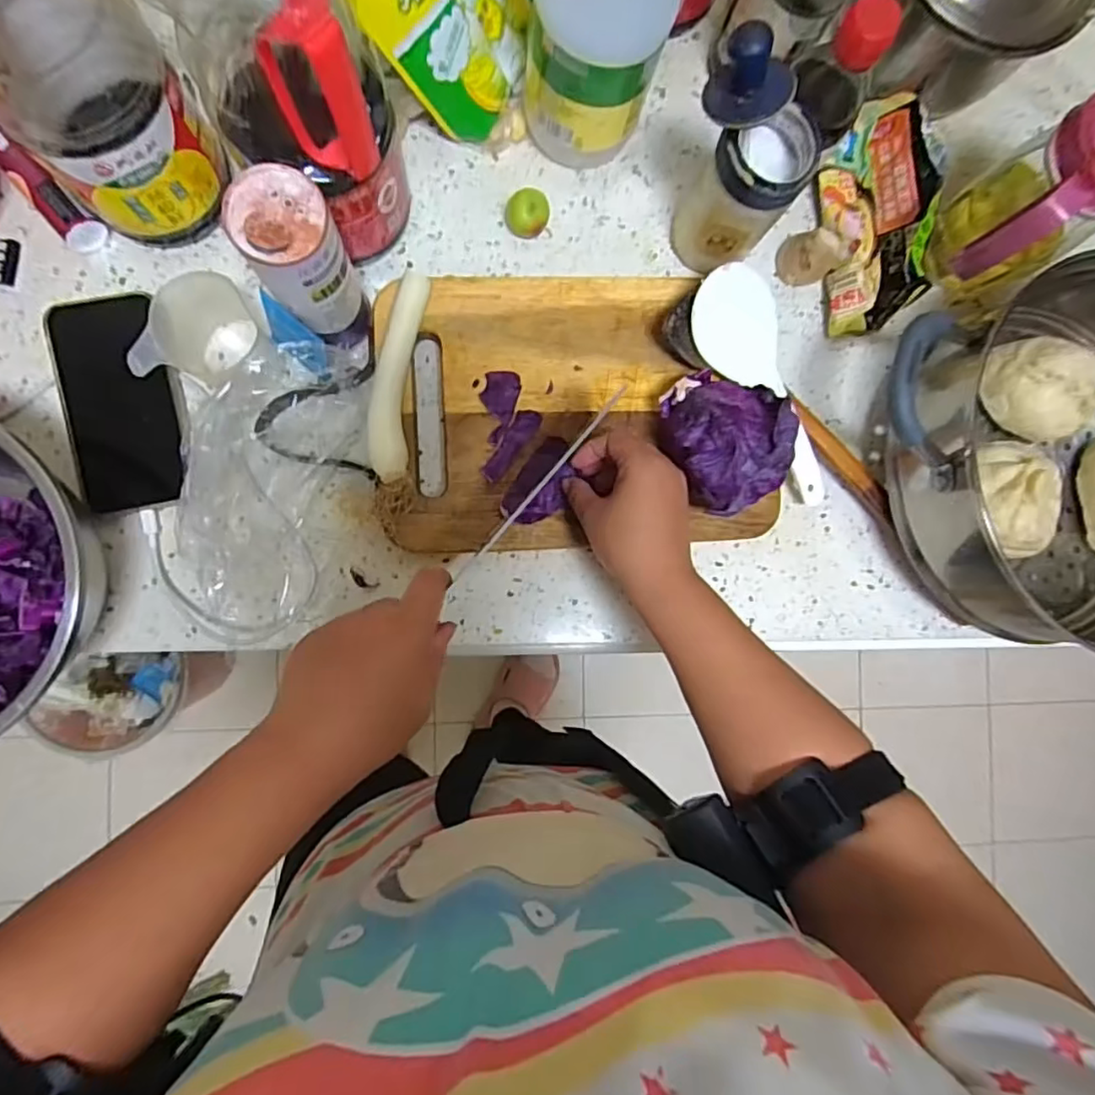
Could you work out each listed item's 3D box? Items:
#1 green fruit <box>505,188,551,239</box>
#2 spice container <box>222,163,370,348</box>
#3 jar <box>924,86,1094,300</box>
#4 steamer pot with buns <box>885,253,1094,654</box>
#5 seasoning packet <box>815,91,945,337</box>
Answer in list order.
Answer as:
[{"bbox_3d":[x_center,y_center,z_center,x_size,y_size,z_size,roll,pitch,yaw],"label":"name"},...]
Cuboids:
[{"bbox_3d":[-0.015,-0.249,0.466,0.032,0.031,0.028,7,88,-6],"label":"green fruit"},{"bbox_3d":[-0.150,-0.175,0.395,0.053,0.134,0.058,0,89,-6],"label":"spice container"},{"bbox_3d":[0.349,-0.249,0.442,0.125,0.163,0.082,-38,93,-6],"label":"jar"},{"bbox_3d":[0.407,-0.065,0.471,0.314,0.114,0.279,-26,91,-6],"label":"steamer pot with buns"},{"bbox_3d":[0.256,-0.266,0.486,0.077,0.055,0.182,7,88,-6],"label":"seasoning packet"}]

